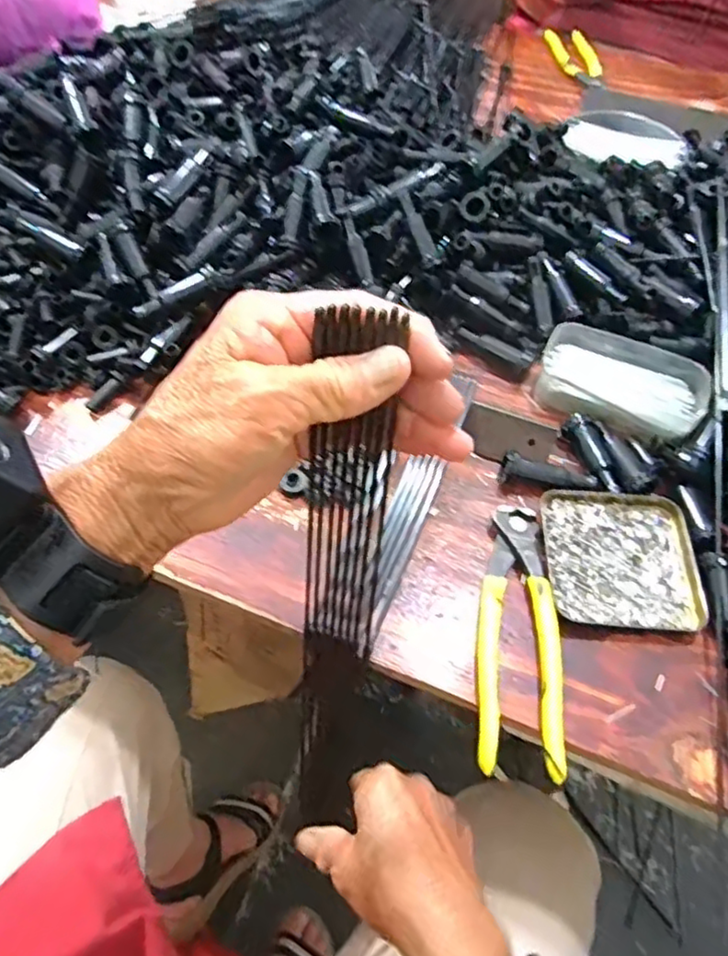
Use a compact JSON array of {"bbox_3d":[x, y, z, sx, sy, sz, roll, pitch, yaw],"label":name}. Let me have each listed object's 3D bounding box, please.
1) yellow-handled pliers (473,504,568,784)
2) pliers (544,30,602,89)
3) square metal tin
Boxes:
[{"bbox_3d":[0.094,0.093,0.400,0.051,0.014,0.166,6,57,3],"label":"yellow-handled pliers"},{"bbox_3d":[0.279,-0.538,0.838,0.053,0.014,0.150,-9,58,-7],"label":"pliers"},{"bbox_3d":[0.170,0.052,0.436,0.097,0.011,0.099,2,57,0],"label":"square metal tin"}]

